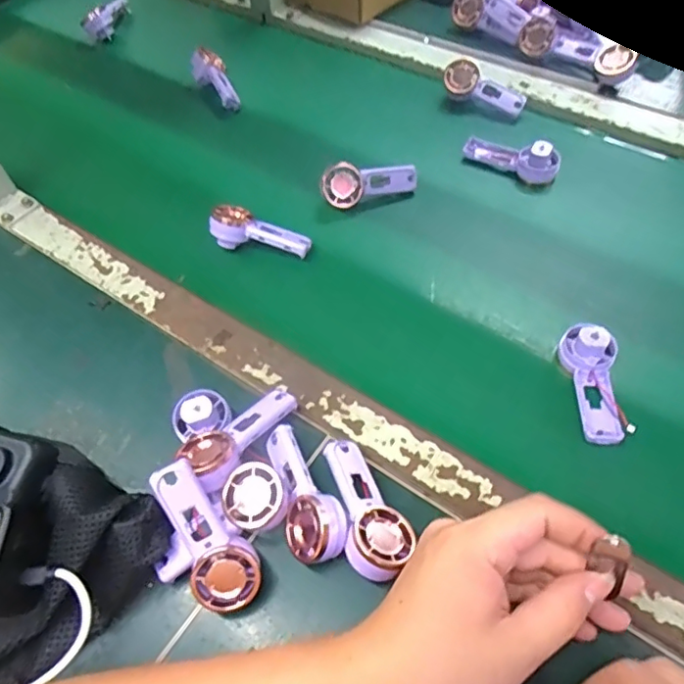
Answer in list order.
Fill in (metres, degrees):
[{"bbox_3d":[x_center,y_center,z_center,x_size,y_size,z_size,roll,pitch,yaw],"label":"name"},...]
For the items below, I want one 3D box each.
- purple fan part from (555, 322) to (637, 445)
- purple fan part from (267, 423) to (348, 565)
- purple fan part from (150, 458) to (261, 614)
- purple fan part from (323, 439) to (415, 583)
[{"bbox_3d":[0.187,0.029,0.417,0.036,0.030,0.088,-5,55,-1],"label":"purple fan part"},{"bbox_3d":[-0.024,0.097,0.374,0.036,0.032,0.094,-16,56,-8],"label":"purple fan part"},{"bbox_3d":[-0.084,0.115,0.346,0.037,0.025,0.095,-29,99,-16],"label":"purple fan part"},{"bbox_3d":[0.010,0.106,0.366,0.042,0.031,0.093,-27,58,-15],"label":"purple fan part"}]

